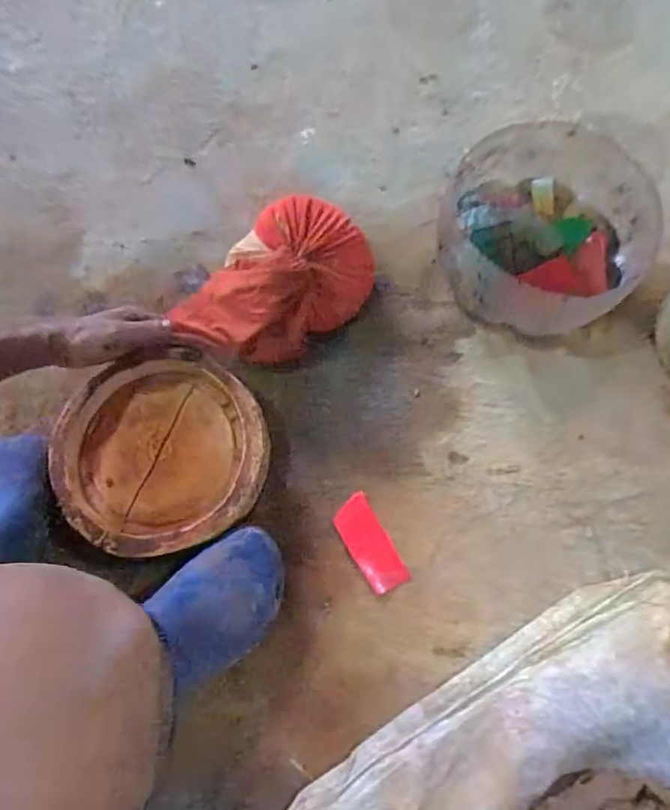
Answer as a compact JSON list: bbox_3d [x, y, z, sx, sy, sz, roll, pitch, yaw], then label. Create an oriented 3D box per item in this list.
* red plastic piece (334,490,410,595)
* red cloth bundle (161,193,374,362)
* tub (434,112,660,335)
[{"bbox_3d":[0.038,0.158,0.613,0.047,0.005,0.109,-28,73,-8],"label":"red plastic piece"},{"bbox_3d":[-0.070,-0.145,0.646,0.230,0.074,0.153,-41,75,-11],"label":"red cloth bundle"},{"bbox_3d":[0.261,-0.203,0.662,0.248,0.122,0.236,-1,71,2],"label":"tub"}]

